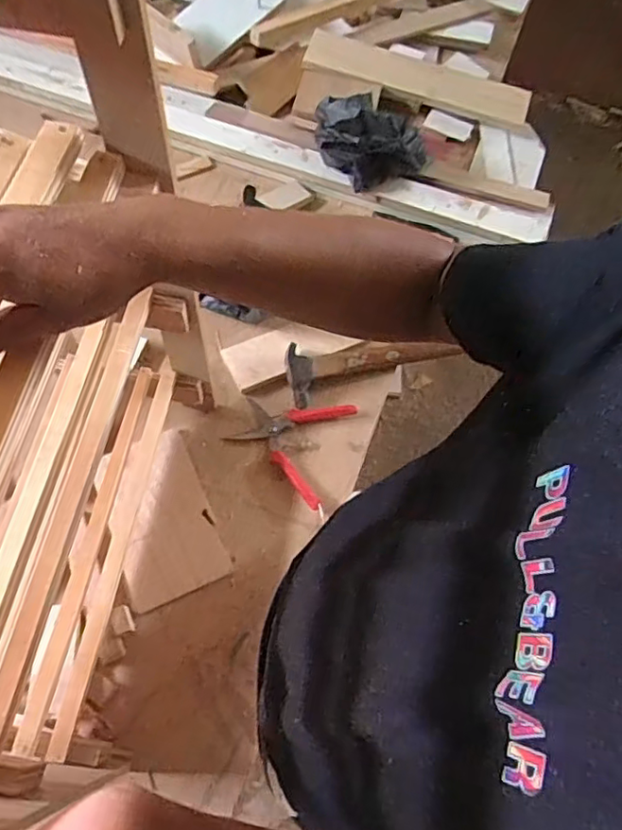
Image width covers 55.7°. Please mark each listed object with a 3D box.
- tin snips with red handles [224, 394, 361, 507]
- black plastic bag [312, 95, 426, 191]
[{"bbox_3d":[-0.035,0.033,0.800,0.148,0.012,0.147,18,65,5],"label":"tin snips with red handles"},{"bbox_3d":[0.096,-0.434,0.957,0.185,0.115,0.092,11,64,2],"label":"black plastic bag"}]

